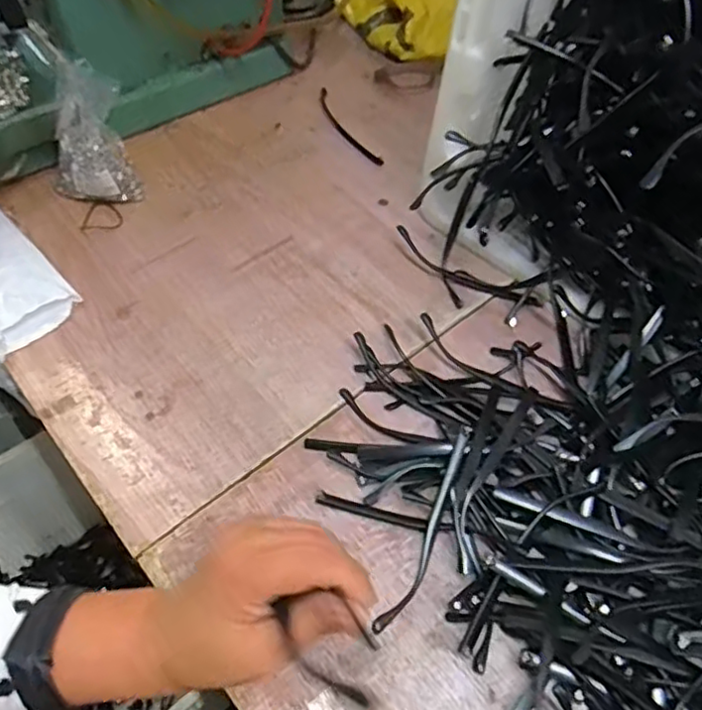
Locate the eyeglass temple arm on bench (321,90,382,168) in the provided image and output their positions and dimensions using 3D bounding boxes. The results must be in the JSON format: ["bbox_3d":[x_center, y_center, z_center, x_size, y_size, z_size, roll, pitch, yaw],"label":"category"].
[{"bbox_3d":[-0.005,-0.234,0.663,0.018,0.007,0.132,-20,59,-17],"label":"eyeglass temple arm on bench"}]

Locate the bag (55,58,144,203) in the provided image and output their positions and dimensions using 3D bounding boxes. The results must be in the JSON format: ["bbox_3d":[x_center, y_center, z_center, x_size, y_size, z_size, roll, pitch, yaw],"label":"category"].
[{"bbox_3d":[-0.227,-0.188,0.560,0.069,0.097,0.067,-25,60,-19],"label":"bag"}]

